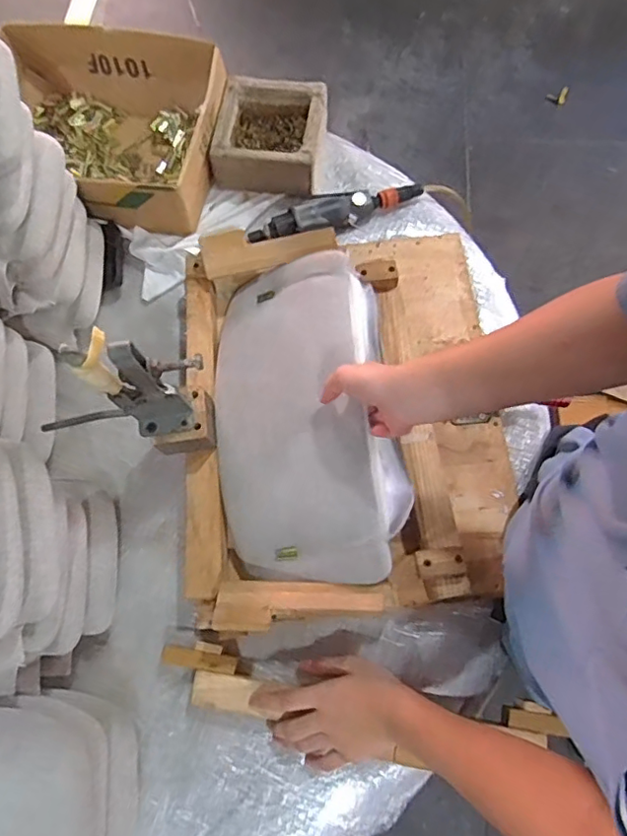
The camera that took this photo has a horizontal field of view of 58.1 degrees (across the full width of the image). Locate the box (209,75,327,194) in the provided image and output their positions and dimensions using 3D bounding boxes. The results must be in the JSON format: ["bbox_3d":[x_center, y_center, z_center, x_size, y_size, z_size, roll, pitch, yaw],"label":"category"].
[{"bbox_3d":[-0.065,-0.456,0.912,0.168,0.071,0.174,7,72,5],"label":"box"}]

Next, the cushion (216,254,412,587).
[{"bbox_3d":[-0.009,-0.006,0.731,0.223,0.088,0.378,-8,72,0],"label":"cushion"}]

